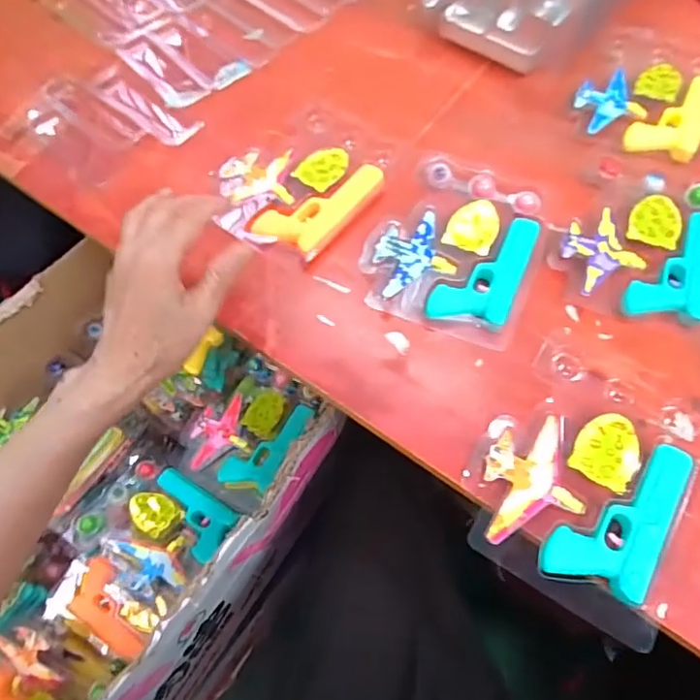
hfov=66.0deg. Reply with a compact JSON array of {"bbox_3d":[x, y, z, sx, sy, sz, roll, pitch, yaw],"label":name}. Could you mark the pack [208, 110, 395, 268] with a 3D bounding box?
[{"bbox_3d":[-0.043,-0.152,0.484,0.123,0.015,0.159,38,70,19],"label":"pack"}]

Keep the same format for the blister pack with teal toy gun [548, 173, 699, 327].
[{"bbox_3d":[0.239,-0.094,0.444,0.124,0.011,0.147,17,64,10],"label":"blister pack with teal toy gun"}]

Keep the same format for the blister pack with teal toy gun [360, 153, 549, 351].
[{"bbox_3d":[0.091,-0.092,0.450,0.132,0.016,0.163,20,65,12],"label":"blister pack with teal toy gun"}]

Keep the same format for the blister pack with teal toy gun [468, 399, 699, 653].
[{"bbox_3d":[0.150,0.095,0.356,0.126,0.015,0.137,27,66,14],"label":"blister pack with teal toy gun"}]

